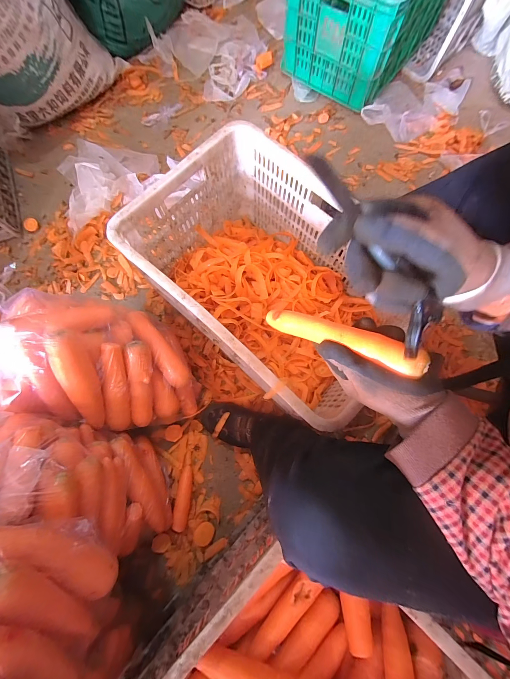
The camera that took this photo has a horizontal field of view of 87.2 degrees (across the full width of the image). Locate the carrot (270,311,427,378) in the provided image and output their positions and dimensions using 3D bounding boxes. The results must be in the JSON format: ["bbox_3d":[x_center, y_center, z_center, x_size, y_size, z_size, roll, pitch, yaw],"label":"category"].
[{"bbox_3d":[0.091,-0.004,0.312,0.188,0.023,0.026,22,75,37],"label":"carrot"}]

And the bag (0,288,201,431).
[{"bbox_3d":[-0.294,0.047,0.519,0.322,0.237,0.226,18,77,5],"label":"bag"}]

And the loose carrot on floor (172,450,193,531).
[{"bbox_3d":[-0.158,0.333,0.595,0.031,0.028,0.151,3,76,1],"label":"loose carrot on floor"}]

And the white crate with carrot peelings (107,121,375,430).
[{"bbox_3d":[0.031,-0.121,0.570,0.507,0.230,0.361,41,80,10],"label":"white crate with carrot peelings"}]

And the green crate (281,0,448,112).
[{"bbox_3d":[0.359,-1.048,0.816,0.355,0.262,0.509,37,79,9],"label":"green crate"}]

